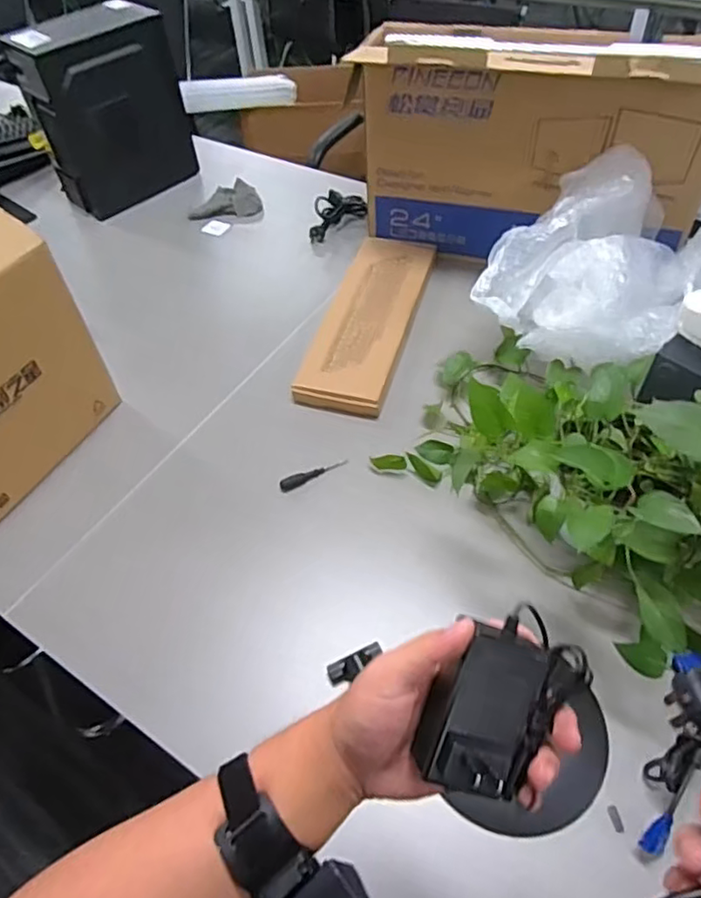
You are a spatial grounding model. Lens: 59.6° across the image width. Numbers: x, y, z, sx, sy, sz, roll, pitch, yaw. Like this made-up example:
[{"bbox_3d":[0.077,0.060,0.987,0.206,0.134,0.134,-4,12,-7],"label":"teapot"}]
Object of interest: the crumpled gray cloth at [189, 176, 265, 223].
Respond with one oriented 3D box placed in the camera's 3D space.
[{"bbox_3d":[-0.283,-0.589,1.449,0.162,0.028,0.132,3,52,6],"label":"crumpled gray cloth"}]

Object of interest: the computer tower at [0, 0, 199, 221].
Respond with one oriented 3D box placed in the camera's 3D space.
[{"bbox_3d":[-0.549,-0.767,1.401,0.289,0.344,0.196,-37,58,-23],"label":"computer tower"}]

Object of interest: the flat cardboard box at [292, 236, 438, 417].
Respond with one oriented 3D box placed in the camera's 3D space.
[{"bbox_3d":[0.035,-0.253,1.143,0.166,0.030,0.467,12,53,13],"label":"flat cardboard box"}]

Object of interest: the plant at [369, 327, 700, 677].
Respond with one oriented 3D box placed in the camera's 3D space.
[{"bbox_3d":[0.314,0.002,0.768,0.552,0.292,0.364,35,61,27],"label":"plant"}]

